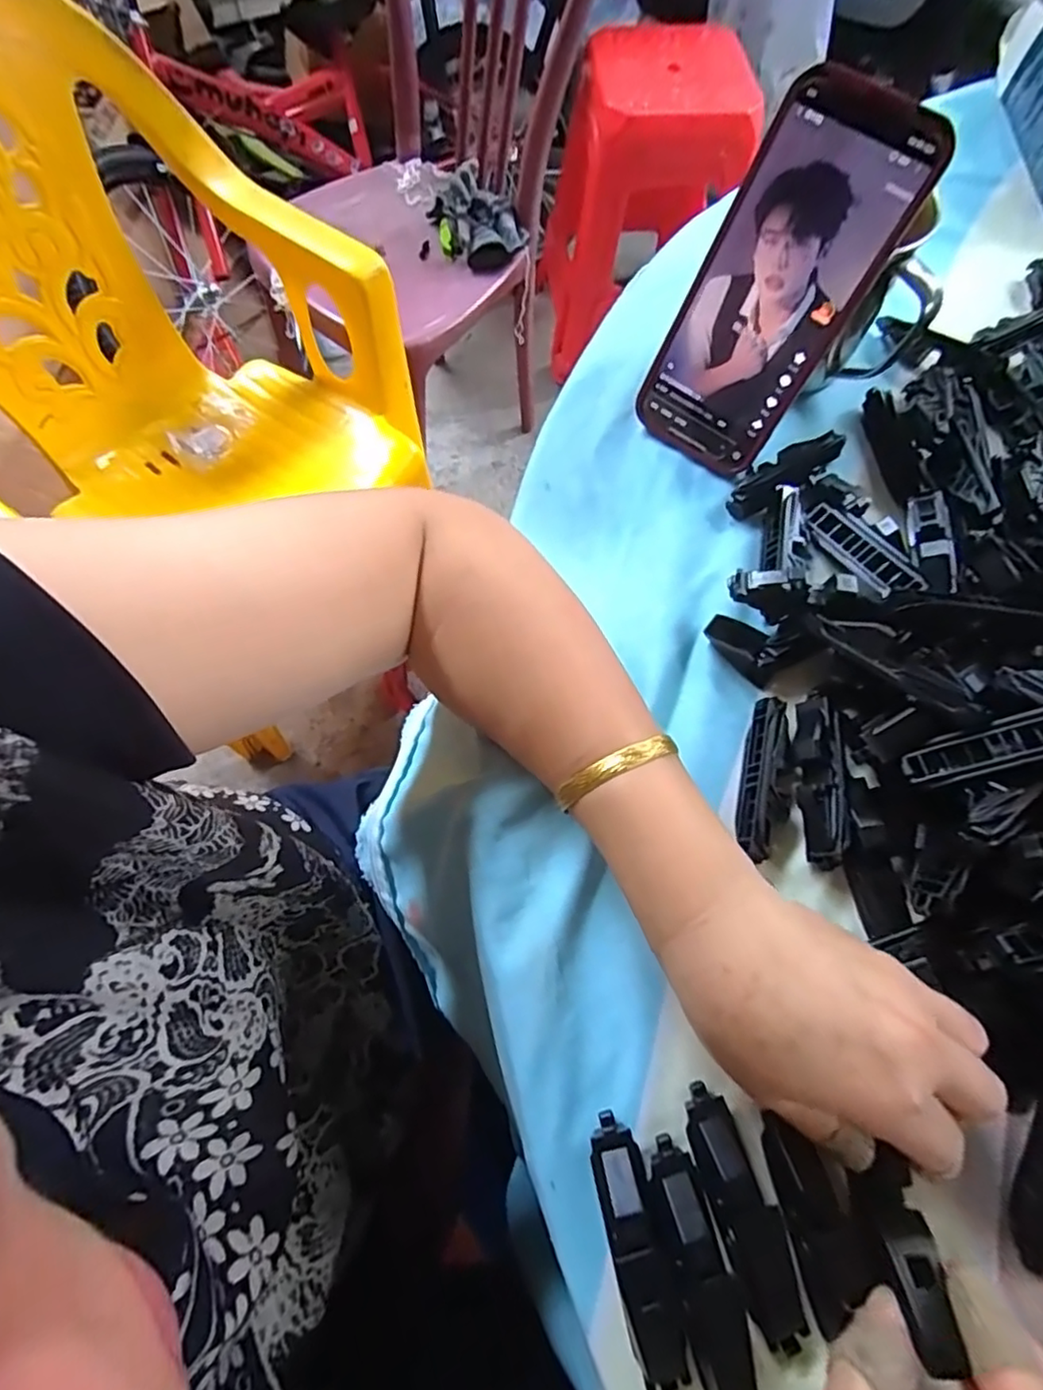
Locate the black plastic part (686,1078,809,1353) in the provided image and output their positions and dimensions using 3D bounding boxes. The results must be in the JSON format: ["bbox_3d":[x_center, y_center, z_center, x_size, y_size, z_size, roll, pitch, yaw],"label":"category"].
[{"bbox_3d":[0.082,0.190,0.230,0.021,0.012,0.080,-18,71,-8],"label":"black plastic part"}]

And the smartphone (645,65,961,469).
[{"bbox_3d":[0.124,-0.199,0.315,0.074,0.161,0.005,36,39,9],"label":"smartphone"}]

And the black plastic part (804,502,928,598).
[{"bbox_3d":[0.176,-0.074,0.324,0.017,0.011,0.070,-26,56,-10],"label":"black plastic part"}]

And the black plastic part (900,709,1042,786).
[{"bbox_3d":[0.197,0.020,0.255,0.073,0.011,0.018,-23,68,28],"label":"black plastic part"}]

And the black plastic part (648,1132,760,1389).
[{"bbox_3d":[0.064,0.206,0.220,0.020,0.016,0.080,-16,71,-7],"label":"black plastic part"}]

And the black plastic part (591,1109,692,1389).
[{"bbox_3d":[0.041,0.197,0.221,0.019,0.018,0.081,-11,70,-6],"label":"black plastic part"}]

